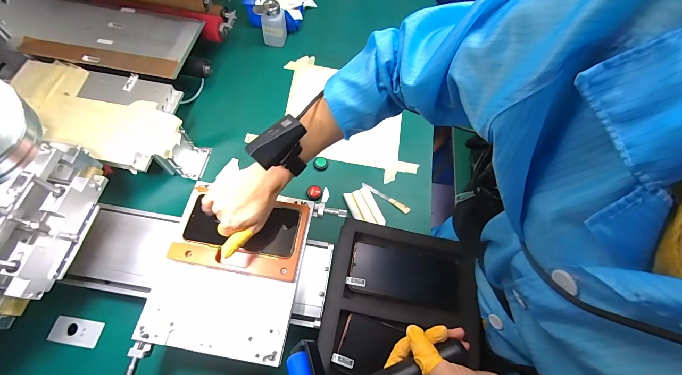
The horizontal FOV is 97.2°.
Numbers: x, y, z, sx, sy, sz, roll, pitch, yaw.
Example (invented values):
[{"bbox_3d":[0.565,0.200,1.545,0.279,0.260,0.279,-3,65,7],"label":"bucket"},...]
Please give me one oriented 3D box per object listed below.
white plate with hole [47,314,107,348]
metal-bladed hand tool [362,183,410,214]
[{"bbox_3d":[-0.436,0.237,0.496,0.078,0.006,0.039,9,61,2],"label":"white plate with hole"},{"bbox_3d":[0.095,0.021,0.638,0.113,0.007,0.015,32,64,14],"label":"metal-bladed hand tool"}]

